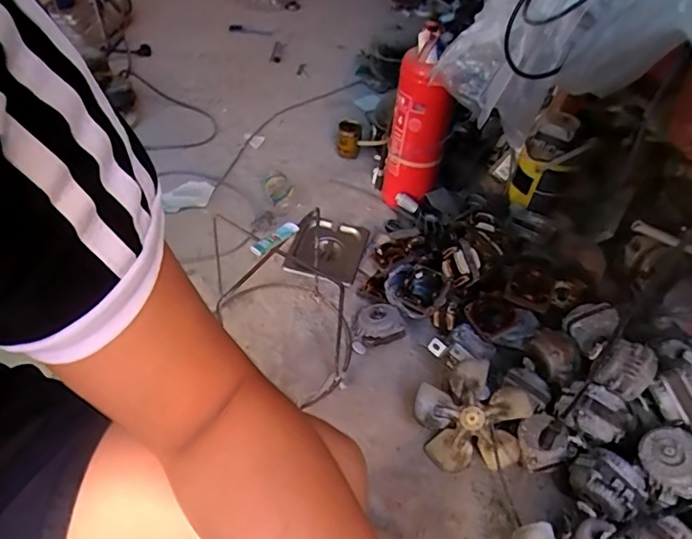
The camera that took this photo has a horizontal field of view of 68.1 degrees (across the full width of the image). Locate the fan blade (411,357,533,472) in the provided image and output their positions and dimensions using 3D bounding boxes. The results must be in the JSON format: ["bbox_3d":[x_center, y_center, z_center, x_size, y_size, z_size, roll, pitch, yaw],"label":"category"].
[{"bbox_3d":[0.204,0.246,0.832,0.179,0.030,0.170,-36,88,10],"label":"fan blade"}]

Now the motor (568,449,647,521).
[{"bbox_3d":[0.372,0.310,0.737,0.089,0.077,0.067,34,51,24],"label":"motor"}]

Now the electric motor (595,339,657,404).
[{"bbox_3d":[0.417,0.146,0.759,0.064,0.068,0.072,-33,57,-33],"label":"electric motor"}]

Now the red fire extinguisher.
[{"bbox_3d":[0.162,-0.306,1.144,0.129,0.404,0.107,11,45,3],"label":"red fire extinguisher"}]

